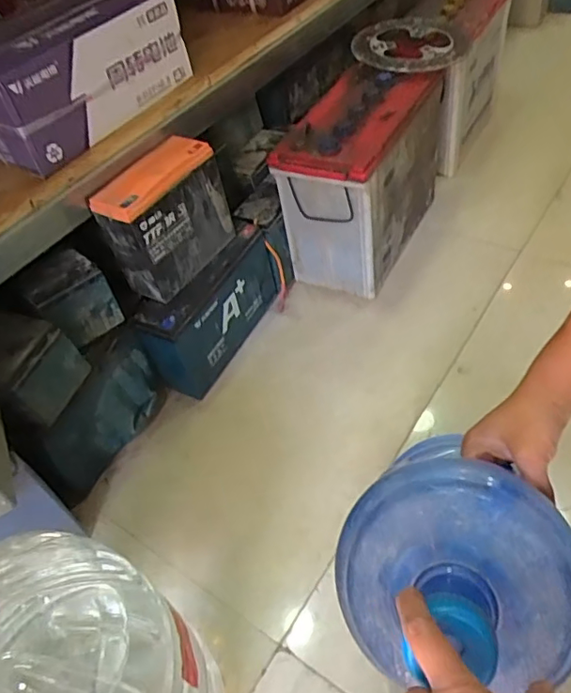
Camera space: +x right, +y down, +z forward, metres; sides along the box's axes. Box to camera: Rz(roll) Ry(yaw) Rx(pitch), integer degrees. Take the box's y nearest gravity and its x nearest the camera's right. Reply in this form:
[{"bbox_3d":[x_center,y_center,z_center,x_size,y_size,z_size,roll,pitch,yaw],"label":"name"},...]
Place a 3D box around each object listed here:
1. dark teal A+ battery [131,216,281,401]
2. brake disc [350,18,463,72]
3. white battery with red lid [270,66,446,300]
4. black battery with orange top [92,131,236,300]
[{"bbox_3d":[-0.118,-0.070,0.928,0.076,0.164,0.289,19,55,26],"label":"dark teal A+ battery"},{"bbox_3d":[0.226,-0.562,1.036,0.194,0.030,0.196,0,59,3],"label":"brake disc"},{"bbox_3d":[0.157,-0.302,1.017,0.162,0.302,0.369,21,56,27],"label":"white battery with red lid"},{"bbox_3d":[-0.169,-0.188,0.823,0.069,0.170,0.187,21,56,27],"label":"black battery with orange top"}]

